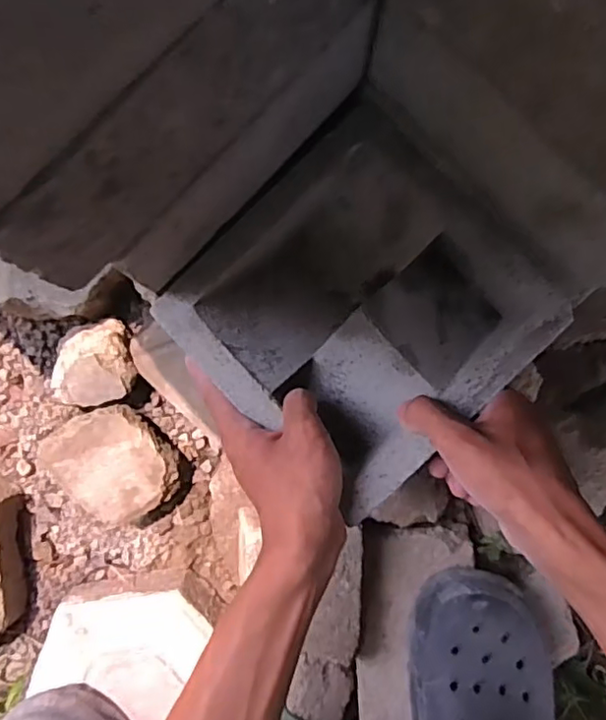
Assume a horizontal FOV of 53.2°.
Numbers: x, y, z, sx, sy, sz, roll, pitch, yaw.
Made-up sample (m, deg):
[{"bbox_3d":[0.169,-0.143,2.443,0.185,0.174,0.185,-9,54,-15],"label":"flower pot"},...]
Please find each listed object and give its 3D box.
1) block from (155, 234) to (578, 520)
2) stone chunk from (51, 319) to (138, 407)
[{"bbox_3d":[0.036,-0.027,0.418,0.188,0.079,0.186,-44,91,0],"label":"block"},{"bbox_3d":[-0.182,0.005,0.530,0.070,0.054,0.067,0,94,1],"label":"stone chunk"}]

